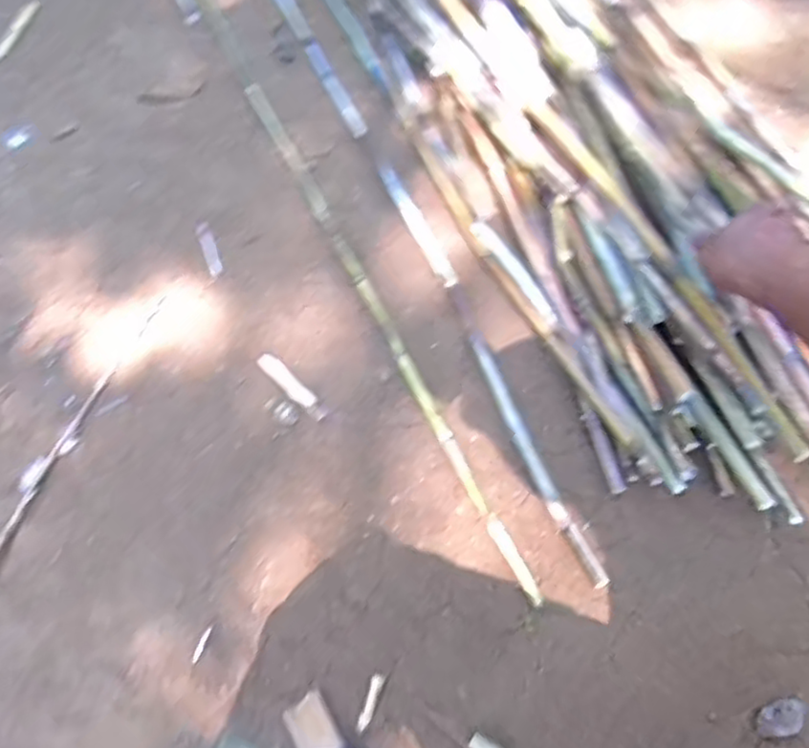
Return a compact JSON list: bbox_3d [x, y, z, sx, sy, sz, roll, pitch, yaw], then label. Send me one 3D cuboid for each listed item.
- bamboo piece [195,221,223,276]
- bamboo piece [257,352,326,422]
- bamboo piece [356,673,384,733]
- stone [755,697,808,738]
[{"bbox_3d":[-0.298,-0.193,1.057,0.023,0.007,0.123,-19,57,-11],"label":"bamboo piece"},{"bbox_3d":[-0.148,0.014,0.907,0.023,0.004,0.132,-38,62,-22],"label":"bamboo piece"},{"bbox_3d":[-0.034,0.324,0.682,0.012,0.011,0.055,15,57,12],"label":"bamboo piece"},{"bbox_3d":[0.357,0.325,0.654,0.055,0.010,0.029,-13,56,-7],"label":"stone"}]

